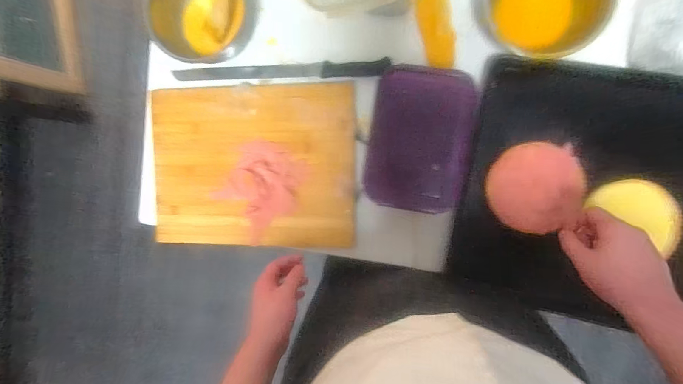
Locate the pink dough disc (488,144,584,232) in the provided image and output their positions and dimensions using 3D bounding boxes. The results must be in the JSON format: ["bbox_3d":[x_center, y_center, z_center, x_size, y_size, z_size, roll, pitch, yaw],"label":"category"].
[{"bbox_3d":[0.321,-0.007,0.555,0.144,0.016,0.143,0,93,9],"label":"pink dough disc"}]

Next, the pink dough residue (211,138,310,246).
[{"bbox_3d":[-0.154,-0.004,0.630,0.141,0.009,0.175,32,98,5],"label":"pink dough residue"}]

